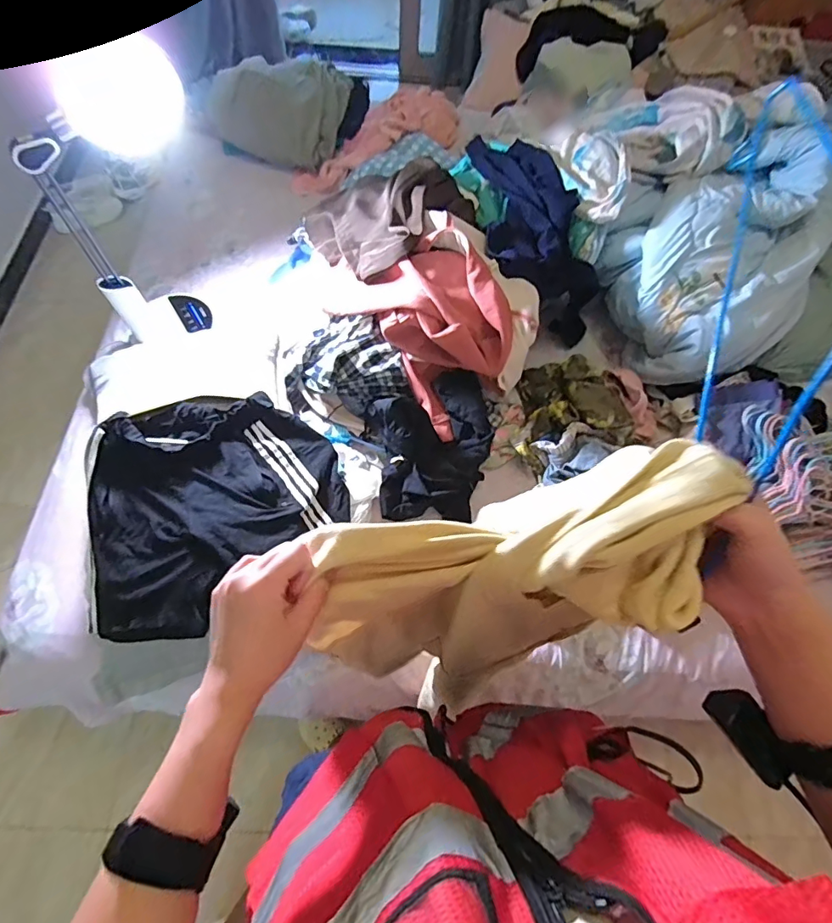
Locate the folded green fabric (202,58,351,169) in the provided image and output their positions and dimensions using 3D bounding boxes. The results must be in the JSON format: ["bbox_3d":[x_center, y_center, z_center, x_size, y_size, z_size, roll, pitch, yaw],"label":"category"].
[{"bbox_3d":[-0.417,-1.029,1.398,0.392,0.105,0.307,14,65,3],"label":"folded green fabric"}]

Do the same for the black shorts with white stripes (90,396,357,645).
[{"bbox_3d":[-0.372,0.081,0.874,0.481,0.125,0.402,-28,70,-15],"label":"black shorts with white stripes"}]

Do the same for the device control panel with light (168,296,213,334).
[{"bbox_3d":[-0.546,-0.366,1.179,0.074,0.015,0.180,-35,60,-17],"label":"device control panel with light"}]

